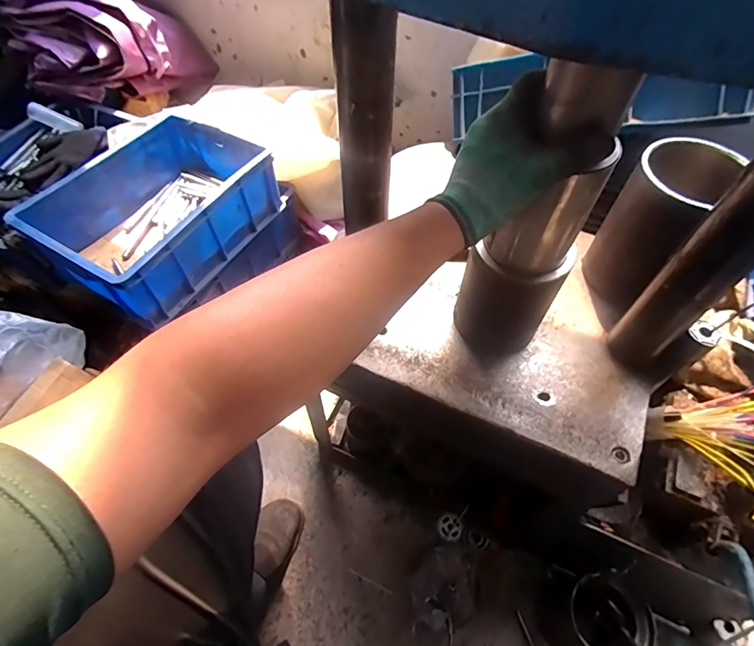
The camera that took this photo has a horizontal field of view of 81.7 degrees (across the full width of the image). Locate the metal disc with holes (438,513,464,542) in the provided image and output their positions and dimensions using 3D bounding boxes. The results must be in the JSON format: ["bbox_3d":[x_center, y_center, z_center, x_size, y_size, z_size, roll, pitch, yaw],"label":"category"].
[{"bbox_3d":[0.145,0.400,0.857,0.048,0.009,0.048,-5,72,14],"label":"metal disc with holes"}]

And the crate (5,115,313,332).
[{"bbox_3d":[-0.420,-0.229,0.862,0.294,0.149,0.416,28,60,17],"label":"crate"}]

